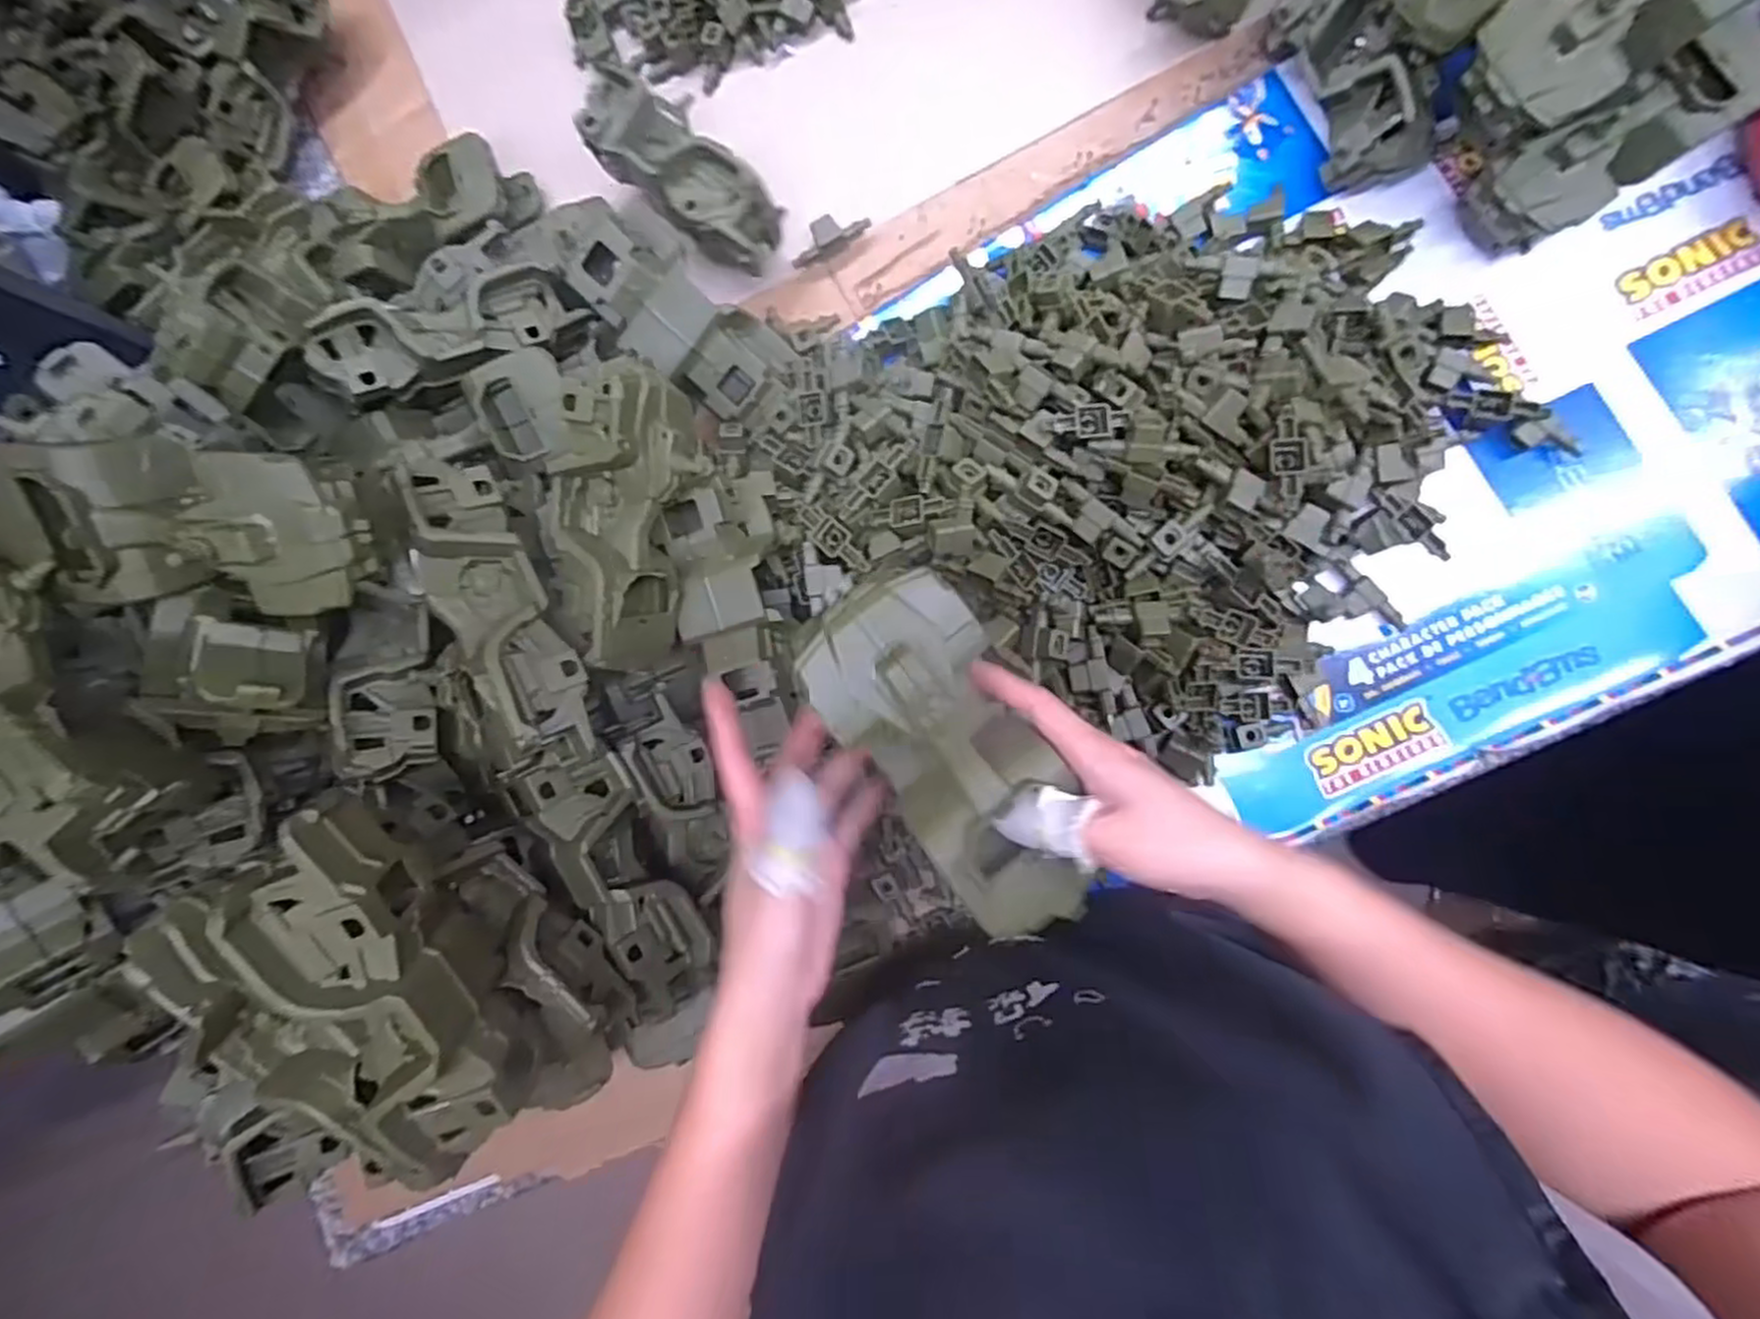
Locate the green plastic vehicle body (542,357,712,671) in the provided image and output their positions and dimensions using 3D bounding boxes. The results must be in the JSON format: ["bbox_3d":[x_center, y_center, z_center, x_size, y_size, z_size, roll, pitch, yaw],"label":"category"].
[{"bbox_3d":[-0.151,-0.084,0.449,0.071,0.070,0.172,6,104,6],"label":"green plastic vehicle body"}]

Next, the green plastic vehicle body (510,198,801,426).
[{"bbox_3d":[-0.141,-0.244,0.533,0.188,0.058,0.082,34,91,-17],"label":"green plastic vehicle body"}]

